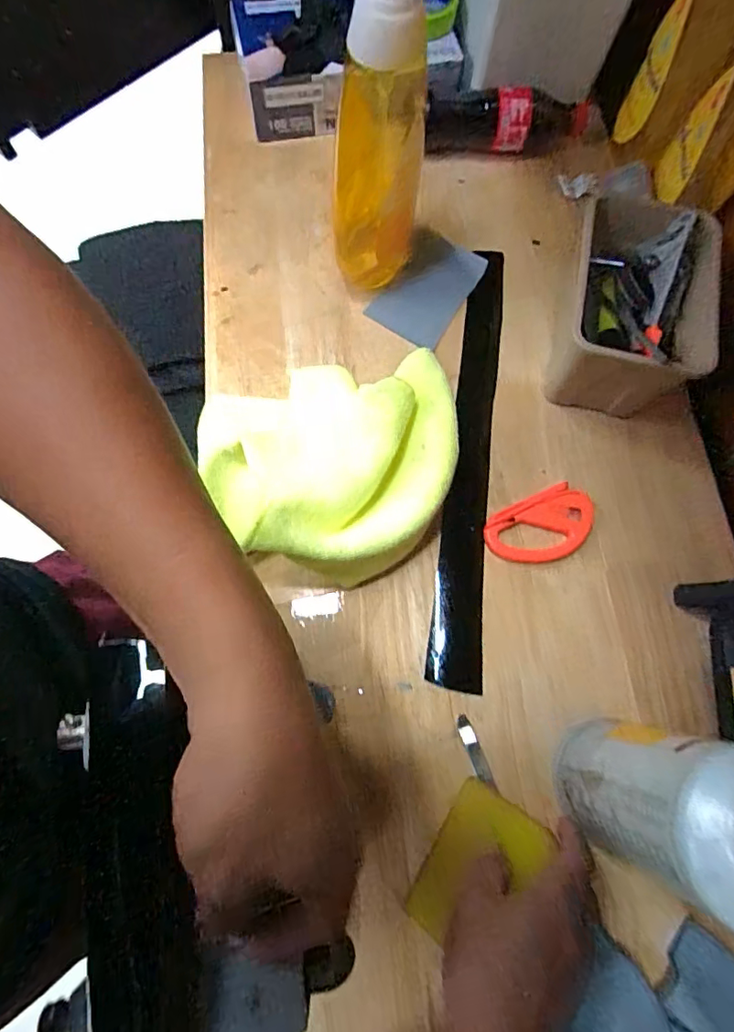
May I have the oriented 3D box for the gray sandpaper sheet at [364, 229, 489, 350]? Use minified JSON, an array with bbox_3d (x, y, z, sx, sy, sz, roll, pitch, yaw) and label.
[{"bbox_3d":[0.060,-0.225,0.507,0.078,0.006,0.119,27,75,12],"label":"gray sandpaper sheet"}]

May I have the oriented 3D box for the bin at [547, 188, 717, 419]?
[{"bbox_3d":[0.230,-0.176,0.445,0.096,0.092,0.163,18,73,3],"label":"bin"}]

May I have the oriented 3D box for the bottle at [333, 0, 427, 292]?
[{"bbox_3d":[0.009,-0.278,0.399,0.071,0.230,0.053,-4,73,-4],"label":"bottle"}]

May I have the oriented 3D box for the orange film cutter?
[{"bbox_3d":[0.149,0.010,0.437,0.096,0.007,0.056,-23,75,-9],"label":"orange film cutter"}]

